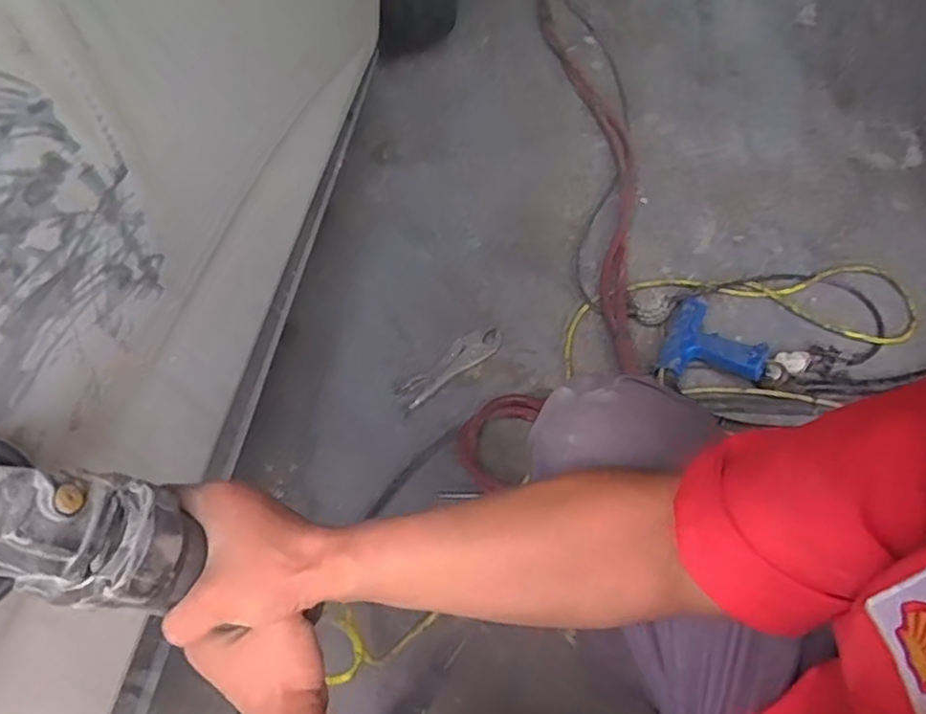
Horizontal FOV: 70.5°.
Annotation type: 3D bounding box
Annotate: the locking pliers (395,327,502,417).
[{"bbox_3d":[-0.022,0.014,1.062,0.204,0.015,0.050,-35,62,-18],"label":"locking pliers"}]

